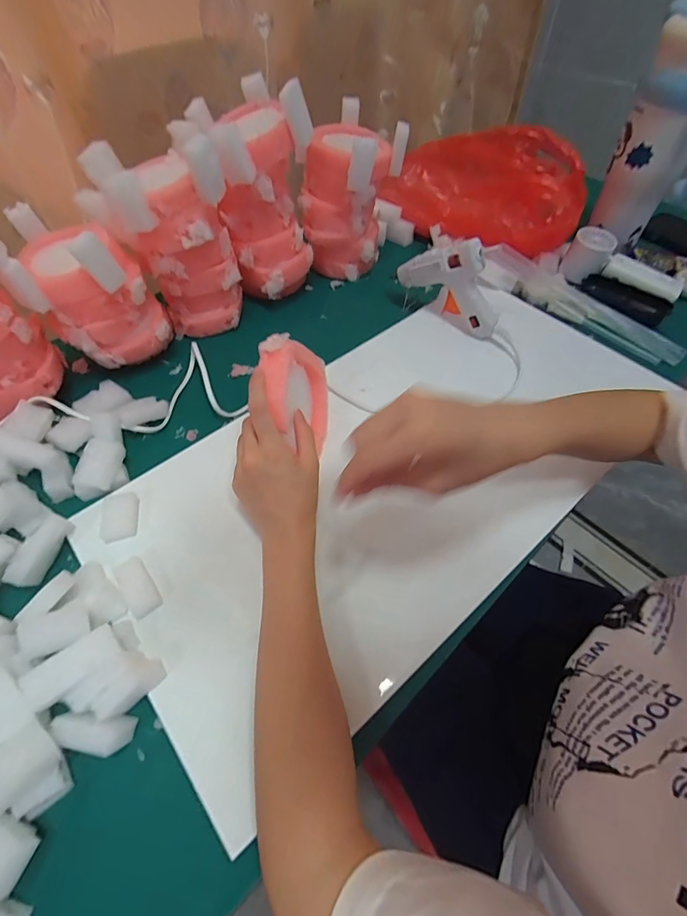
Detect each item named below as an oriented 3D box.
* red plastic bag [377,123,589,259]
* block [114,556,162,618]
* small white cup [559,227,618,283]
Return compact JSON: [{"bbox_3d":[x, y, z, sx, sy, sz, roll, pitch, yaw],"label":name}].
[{"bbox_3d":[0.200,-0.398,0.609,0.289,0.107,0.152,29,61,19],"label":"red plastic bag"},{"bbox_3d":[-0.171,0.106,0.345,0.023,0.010,0.051,-30,63,-20],"label":"block"},{"bbox_3d":[0.342,-0.283,0.585,0.055,0.051,0.059,-1,56,1],"label":"small white cup"}]

